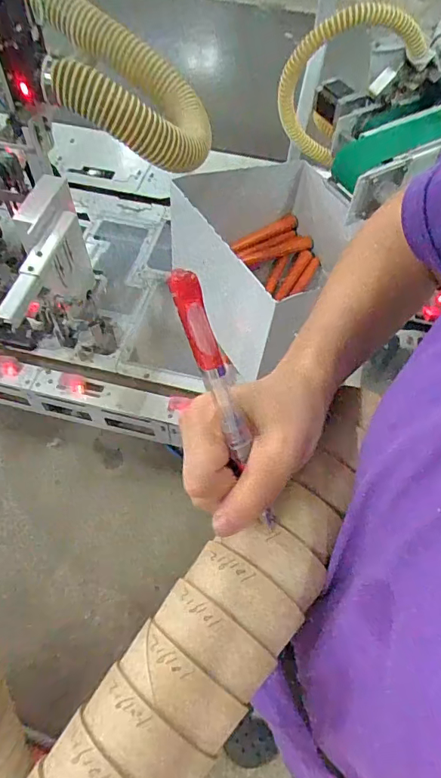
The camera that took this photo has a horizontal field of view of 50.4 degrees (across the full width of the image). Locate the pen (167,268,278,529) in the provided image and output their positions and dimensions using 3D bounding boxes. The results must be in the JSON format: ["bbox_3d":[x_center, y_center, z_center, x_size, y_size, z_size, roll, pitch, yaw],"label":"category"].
[{"bbox_3d":[0.003,0.010,0.247,0.015,0.147,0.014,-25,19,-16],"label":"pen"}]

